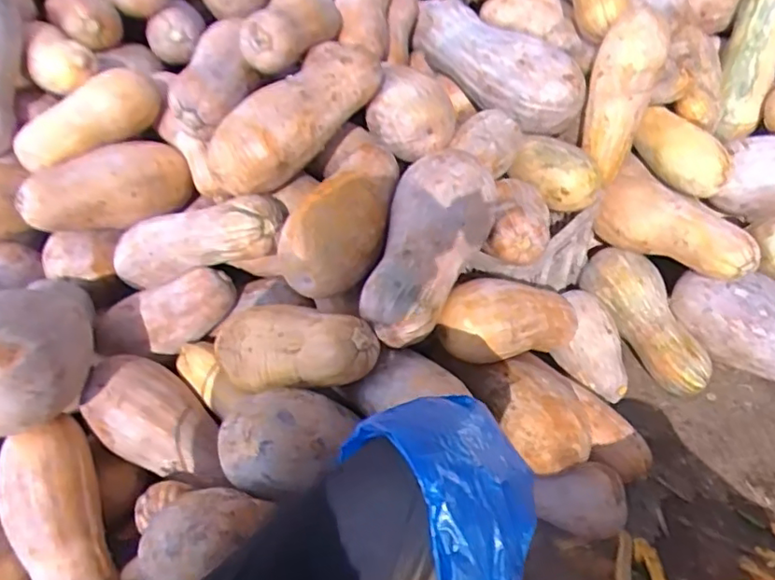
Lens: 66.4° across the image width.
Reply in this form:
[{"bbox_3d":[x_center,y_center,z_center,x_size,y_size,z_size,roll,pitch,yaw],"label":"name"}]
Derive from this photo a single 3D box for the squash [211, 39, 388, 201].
[{"bbox_3d":[-0.163,-0.302,1.037,0.141,0.131,0.347,27,63,32],"label":"squash"}]

